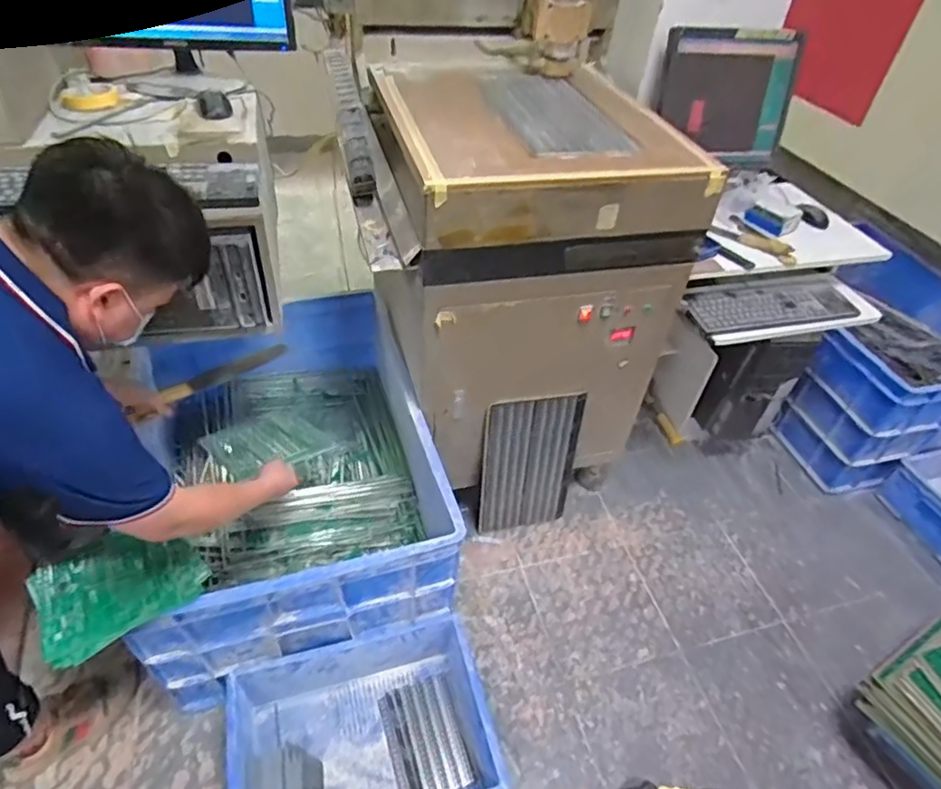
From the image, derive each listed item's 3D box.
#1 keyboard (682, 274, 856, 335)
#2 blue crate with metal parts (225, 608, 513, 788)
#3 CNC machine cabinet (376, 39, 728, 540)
[{"bbox_3d":[0.741,-0.220,1.437,0.451,0.028,0.191,-10,47,-15],"label":"keyboard"},{"bbox_3d":[-0.213,0.689,1.183,0.493,0.162,0.363,-8,47,-19],"label":"blue crate with metal parts"},{"bbox_3d":[0.096,-0.304,1.591,0.670,0.906,0.875,-4,46,-15],"label":"CNC machine cabinet"}]

